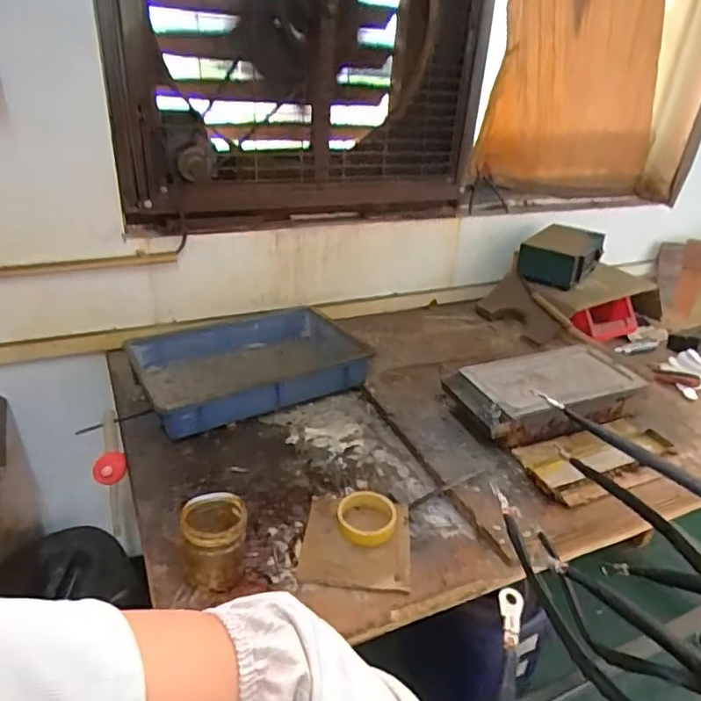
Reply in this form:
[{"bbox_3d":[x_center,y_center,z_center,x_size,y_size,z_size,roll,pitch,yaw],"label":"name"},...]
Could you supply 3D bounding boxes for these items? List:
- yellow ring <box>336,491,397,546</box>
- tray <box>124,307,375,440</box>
[{"bbox_3d":[0.025,0.255,0.863,0.089,0.020,0.103,3,30,-1],"label":"yellow ring"},{"bbox_3d":[-0.203,0.034,1.168,0.458,0.104,0.343,-11,33,-24],"label":"tray"}]

